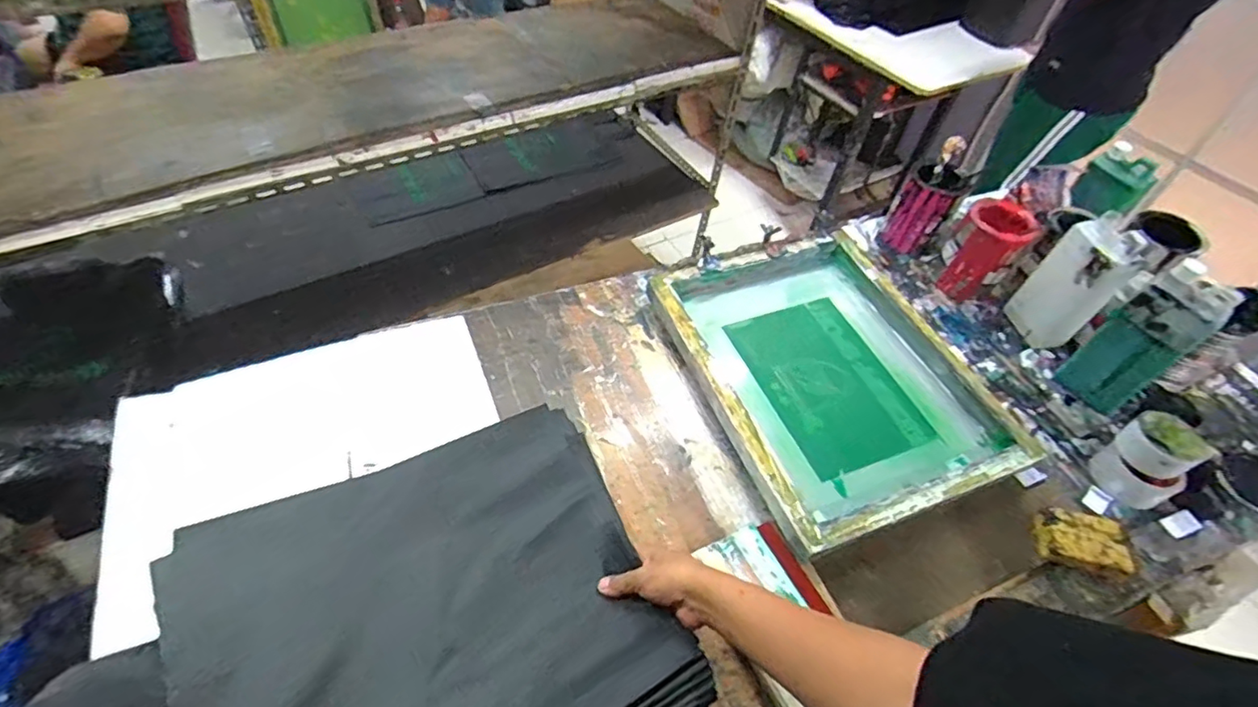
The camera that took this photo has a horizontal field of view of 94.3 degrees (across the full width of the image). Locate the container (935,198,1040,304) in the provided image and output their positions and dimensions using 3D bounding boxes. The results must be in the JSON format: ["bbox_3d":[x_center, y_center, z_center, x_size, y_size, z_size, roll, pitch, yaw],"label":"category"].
[{"bbox_3d":[0.617,-0.177,1.027,0.105,0.147,0.122,36,56,21],"label":"container"}]

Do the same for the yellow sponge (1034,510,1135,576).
[{"bbox_3d":[0.597,0.251,0.770,0.115,0.041,0.074,17,52,8],"label":"yellow sponge"}]

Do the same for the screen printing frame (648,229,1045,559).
[{"bbox_3d":[0.323,0.020,0.922,0.430,0.046,0.499,-15,54,-17],"label":"screen printing frame"}]

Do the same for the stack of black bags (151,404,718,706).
[{"bbox_3d":[-0.199,0.285,0.627,0.457,0.084,0.405,-22,56,-21],"label":"stack of black bags"}]

